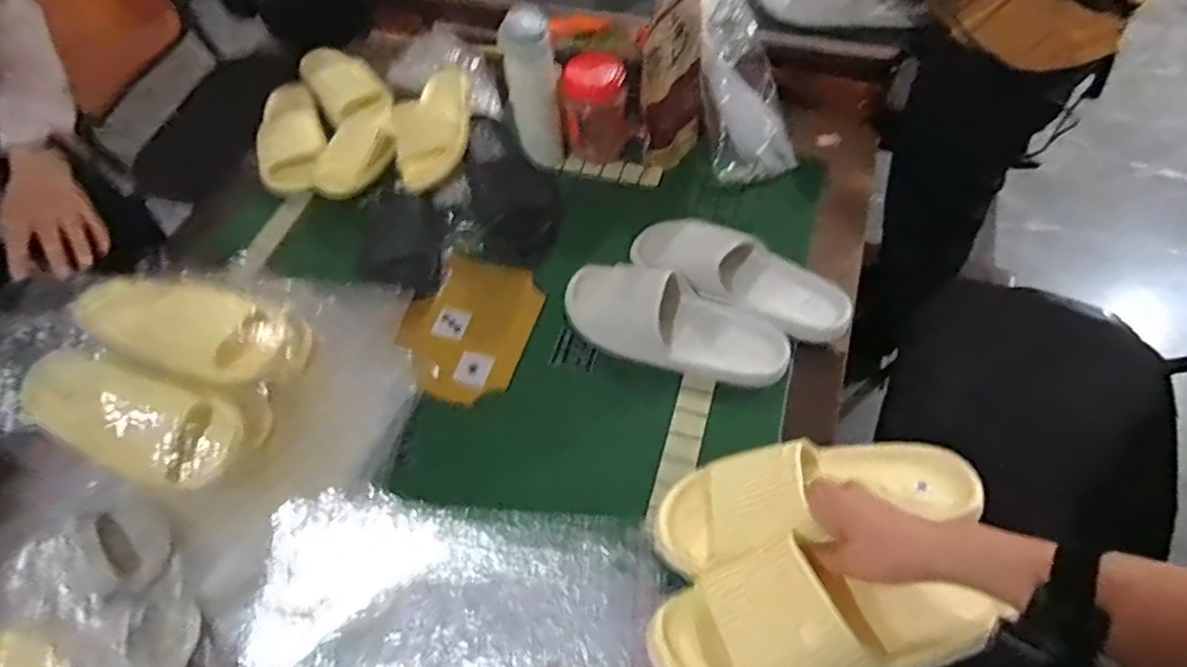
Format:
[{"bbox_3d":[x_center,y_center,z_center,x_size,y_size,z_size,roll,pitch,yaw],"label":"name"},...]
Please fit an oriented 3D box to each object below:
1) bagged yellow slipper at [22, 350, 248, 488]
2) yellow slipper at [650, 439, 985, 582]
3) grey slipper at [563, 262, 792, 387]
[{"bbox_3d":[-0.474,0.092,0.646,0.213,0.104,0.100,12,61,11],"label":"bagged yellow slipper"},{"bbox_3d":[0.184,0.131,0.522,0.265,0.068,0.089,-11,59,-3],"label":"yellow slipper"},{"bbox_3d":[0.097,-0.017,0.737,0.264,0.064,0.102,12,61,11],"label":"grey slipper"}]

